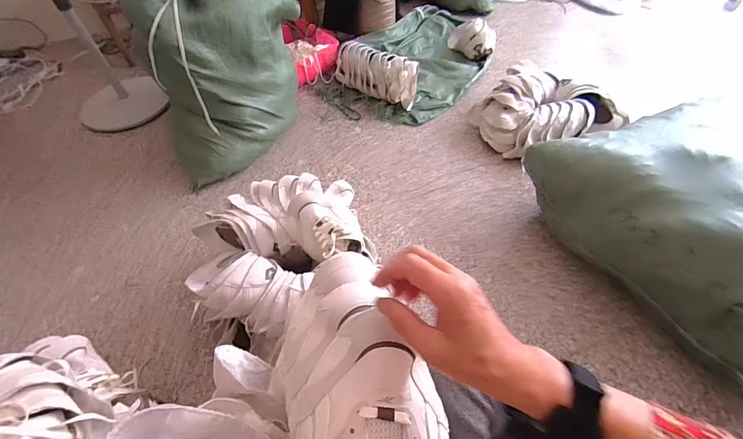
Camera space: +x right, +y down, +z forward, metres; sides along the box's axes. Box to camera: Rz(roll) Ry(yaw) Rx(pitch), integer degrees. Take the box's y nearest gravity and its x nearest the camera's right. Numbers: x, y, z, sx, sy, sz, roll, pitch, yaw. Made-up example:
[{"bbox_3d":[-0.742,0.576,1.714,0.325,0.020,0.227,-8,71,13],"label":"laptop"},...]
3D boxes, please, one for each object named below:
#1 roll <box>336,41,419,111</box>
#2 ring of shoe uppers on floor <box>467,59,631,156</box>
[{"bbox_3d":[0.017,-0.621,1.562,0.423,0.134,0.168,28,59,22],"label":"roll"},{"bbox_3d":[0.641,-0.423,1.393,0.476,0.166,0.381,-21,55,-13],"label":"ring of shoe uppers on floor"}]

